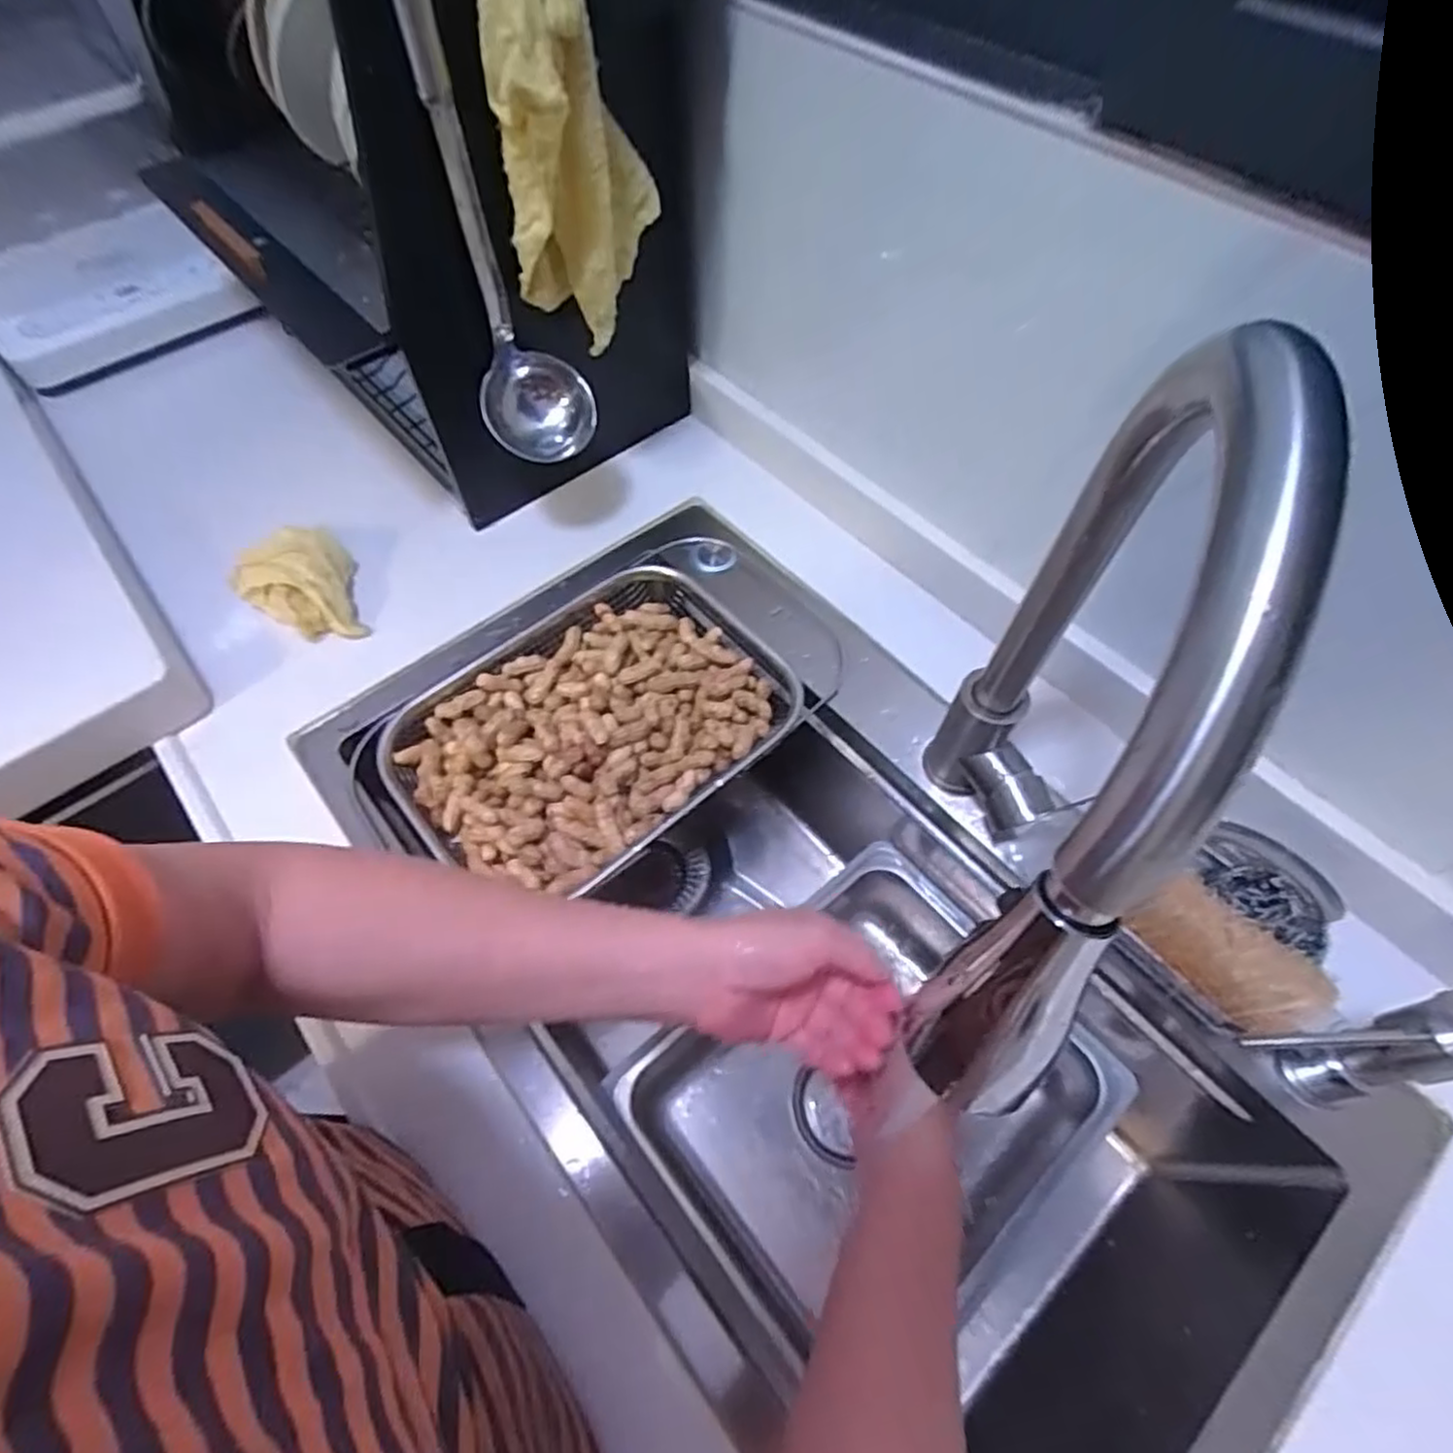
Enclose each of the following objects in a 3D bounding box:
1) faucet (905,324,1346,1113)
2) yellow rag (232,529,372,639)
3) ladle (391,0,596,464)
[{"bbox_3d":[0.130,0.025,0.305,0.047,0.327,0.244,17,61,11],"label":"faucet"},{"bbox_3d":[-0.340,-0.111,0.586,0.083,0.054,0.095,-38,66,-19],"label":"yellow rag"},{"bbox_3d":[-0.154,-0.344,0.460,0.076,0.327,0.117,-11,60,-5],"label":"ladle"}]

